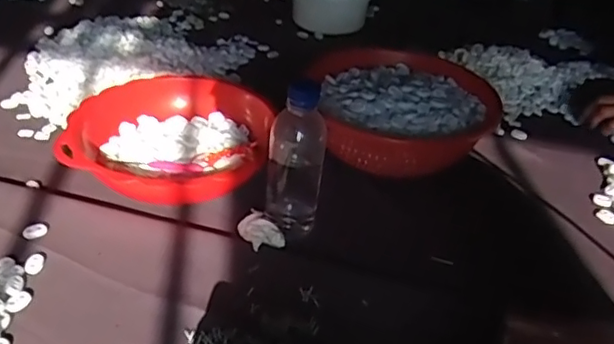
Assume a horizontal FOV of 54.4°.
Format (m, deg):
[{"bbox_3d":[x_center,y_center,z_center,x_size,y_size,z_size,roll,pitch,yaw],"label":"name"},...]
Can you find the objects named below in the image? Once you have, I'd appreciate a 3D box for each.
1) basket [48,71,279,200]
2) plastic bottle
[{"bbox_3d":[-0.164,-0.034,0.718,0.215,0.065,0.233,4,34,-3],"label":"basket"},{"bbox_3d":[-0.011,-0.020,0.635,0.059,0.165,0.059,6,34,0],"label":"plastic bottle"}]

